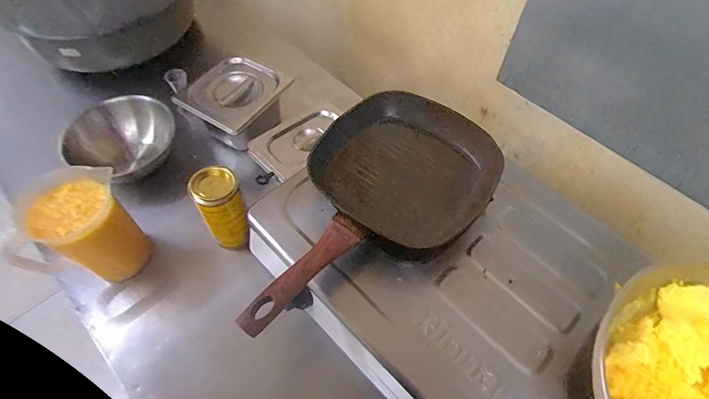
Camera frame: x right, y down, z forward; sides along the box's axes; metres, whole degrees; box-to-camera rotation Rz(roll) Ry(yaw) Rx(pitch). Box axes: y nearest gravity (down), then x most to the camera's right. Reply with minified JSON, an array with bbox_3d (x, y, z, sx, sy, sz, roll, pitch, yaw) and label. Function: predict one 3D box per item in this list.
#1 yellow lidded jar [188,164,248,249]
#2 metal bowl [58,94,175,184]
[{"bbox_3d":[-0.211,0.015,0.671,0.066,0.144,0.065,1,57,-1],"label":"yellow lidded jar"},{"bbox_3d":[-0.434,-0.110,0.815,0.177,0.100,0.171,1,57,-1],"label":"metal bowl"}]

